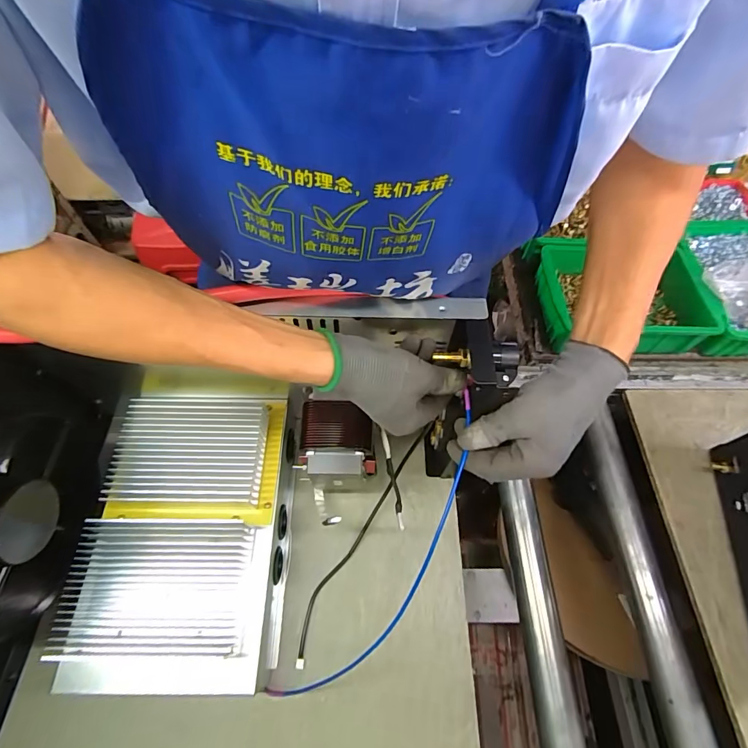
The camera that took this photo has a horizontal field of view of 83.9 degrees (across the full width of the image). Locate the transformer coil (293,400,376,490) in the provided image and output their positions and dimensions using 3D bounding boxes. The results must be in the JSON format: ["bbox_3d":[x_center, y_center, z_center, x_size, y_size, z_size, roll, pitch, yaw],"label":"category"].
[{"bbox_3d":[-0.044,0.096,0.533,0.090,0.118,0.085,1,63,-2],"label":"transformer coil"}]

